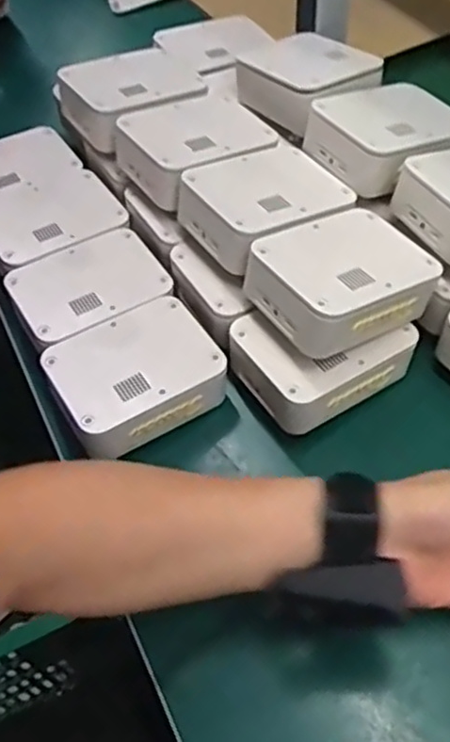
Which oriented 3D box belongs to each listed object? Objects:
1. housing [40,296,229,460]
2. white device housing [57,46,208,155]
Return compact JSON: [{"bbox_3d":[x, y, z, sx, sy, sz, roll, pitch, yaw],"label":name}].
[{"bbox_3d":[-0.073,0.004,0.559,0.132,0.043,0.106,-32,57,-17],"label":"housing"},{"bbox_3d":[-0.090,-0.283,0.688,0.136,0.042,0.116,-37,59,-20],"label":"white device housing"}]

